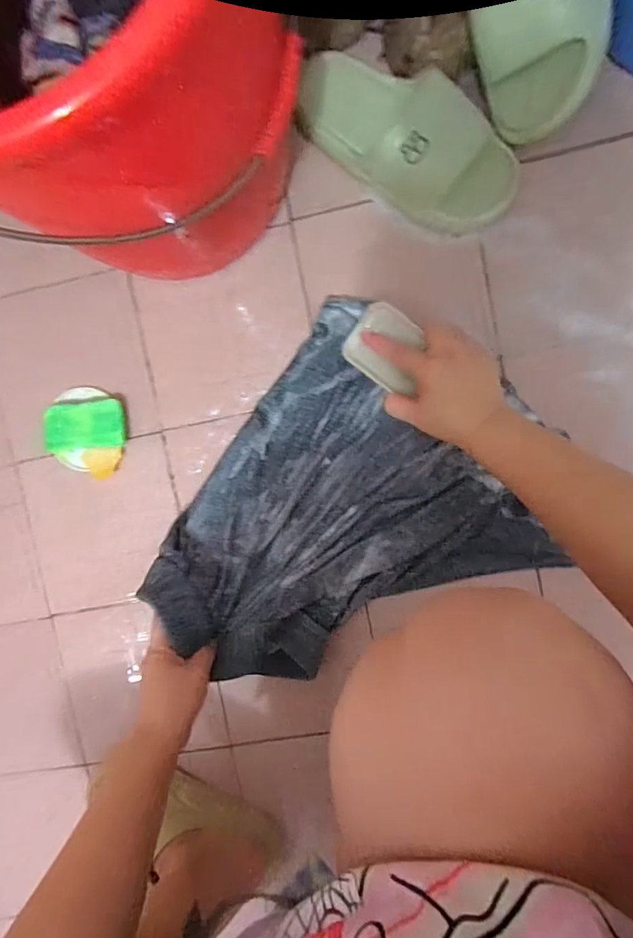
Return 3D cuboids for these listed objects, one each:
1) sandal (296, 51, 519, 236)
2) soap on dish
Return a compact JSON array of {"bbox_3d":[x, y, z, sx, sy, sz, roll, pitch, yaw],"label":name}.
[{"bbox_3d":[0.088,-0.349,0.480,0.260,0.074,0.108,39,97,2],"label":"sandal"},{"bbox_3d":[-0.281,-0.045,0.566,0.091,0.026,0.100,0,94,5],"label":"soap on dish"}]

